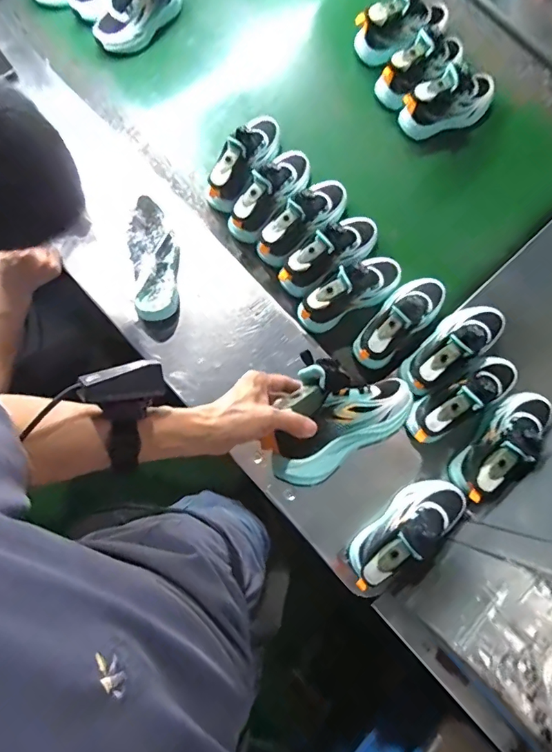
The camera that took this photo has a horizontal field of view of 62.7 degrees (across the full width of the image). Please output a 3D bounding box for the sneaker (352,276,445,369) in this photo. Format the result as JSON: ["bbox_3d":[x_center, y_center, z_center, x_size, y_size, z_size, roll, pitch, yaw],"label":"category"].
[{"bbox_3d":[0.221,-0.104,0.784,0.080,0.117,0.213,45,67,7],"label":"sneaker"}]

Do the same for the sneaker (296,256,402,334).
[{"bbox_3d":[0.136,-0.154,0.778,0.207,0.080,0.072,-36,82,-8],"label":"sneaker"}]

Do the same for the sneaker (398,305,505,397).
[{"bbox_3d":[0.299,-0.057,0.745,0.203,0.088,0.079,-37,82,-8],"label":"sneaker"}]

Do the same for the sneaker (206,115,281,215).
[{"bbox_3d":[-0.052,-0.406,0.812,0.063,0.109,0.203,29,79,4],"label":"sneaker"}]

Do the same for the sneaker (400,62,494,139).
[{"bbox_3d":[0.346,-0.539,0.885,0.208,0.119,0.087,-27,81,-7],"label":"sneaker"}]

